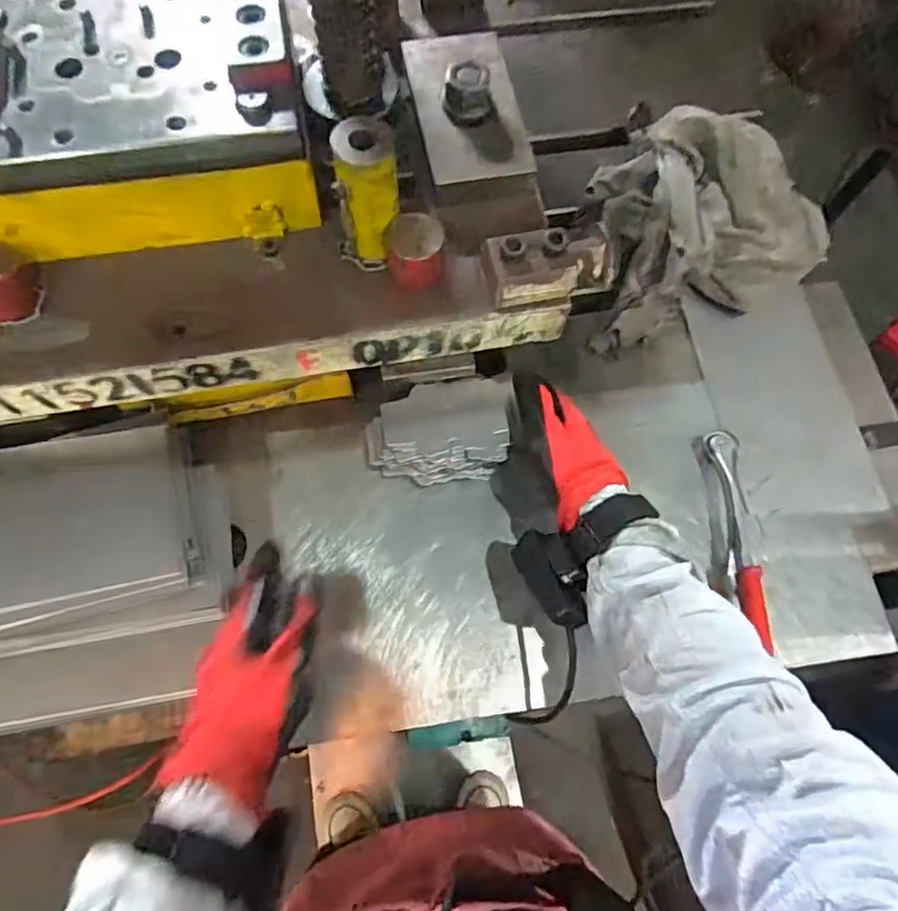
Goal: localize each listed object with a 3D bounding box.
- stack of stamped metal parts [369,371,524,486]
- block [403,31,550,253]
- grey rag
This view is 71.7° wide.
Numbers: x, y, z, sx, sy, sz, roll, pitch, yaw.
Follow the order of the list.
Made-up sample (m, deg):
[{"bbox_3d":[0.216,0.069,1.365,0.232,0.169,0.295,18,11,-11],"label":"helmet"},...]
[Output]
[{"bbox_3d":[-0.005,-0.019,0.516,0.127,0.054,0.073,-5,69,-4],"label":"stack of stamped metal parts"},{"bbox_3d":[0.017,-0.265,0.494,0.080,0.065,0.189,-12,70,-6],"label":"block"},{"bbox_3d":[0.231,-0.231,0.600,0.245,0.075,0.193,-18,71,-8],"label":"grey rag"}]

